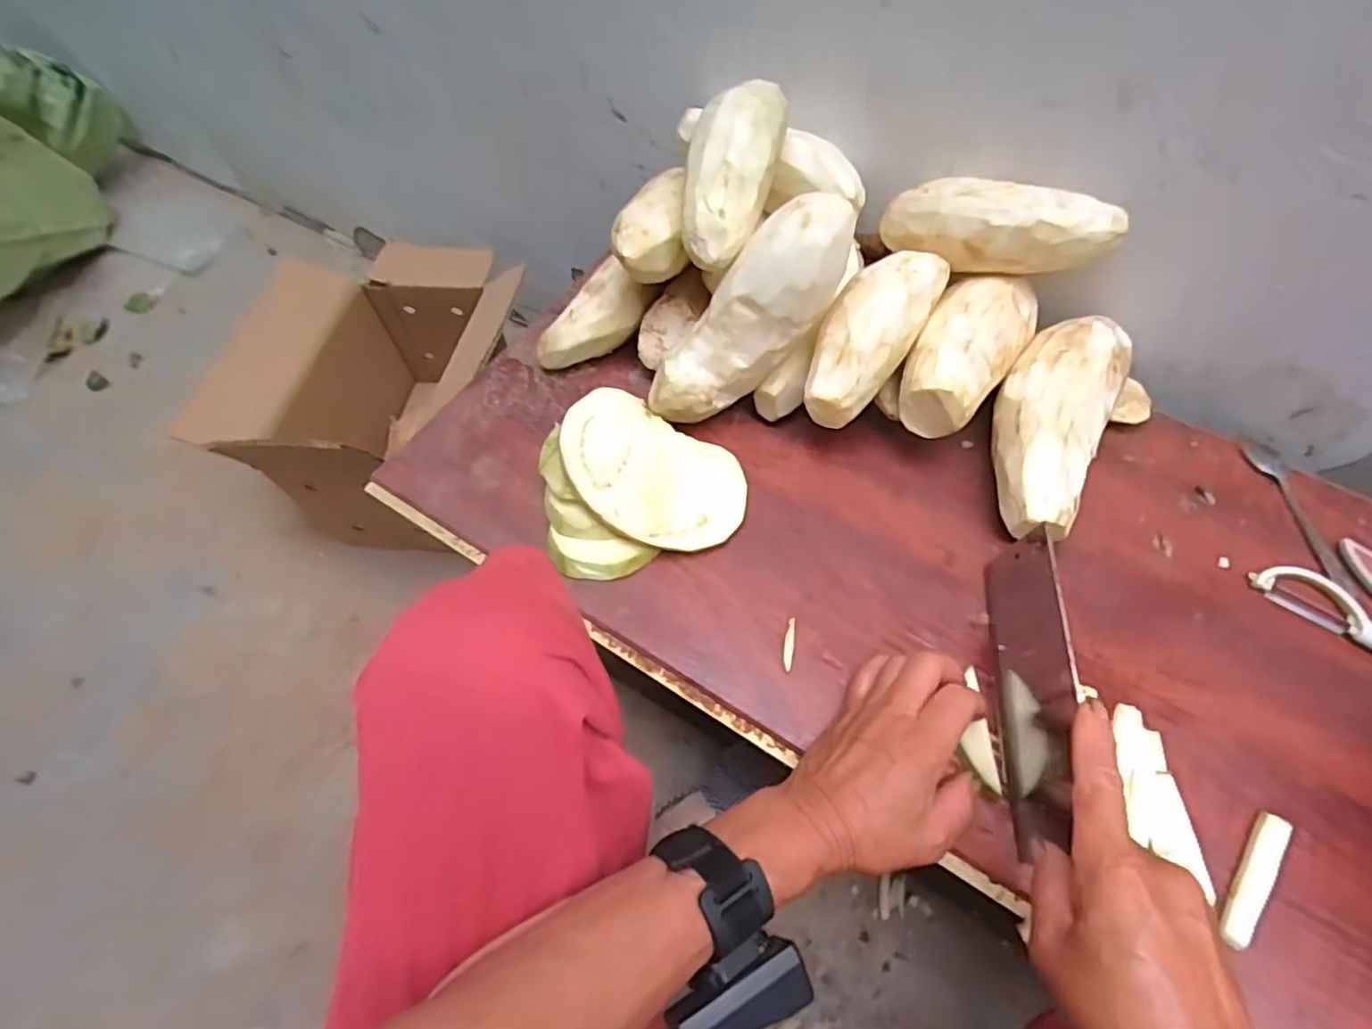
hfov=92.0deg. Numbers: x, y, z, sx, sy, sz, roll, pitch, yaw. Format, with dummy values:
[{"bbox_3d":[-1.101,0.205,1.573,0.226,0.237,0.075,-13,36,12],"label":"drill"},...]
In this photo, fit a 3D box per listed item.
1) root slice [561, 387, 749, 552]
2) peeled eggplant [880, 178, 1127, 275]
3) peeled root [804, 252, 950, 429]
[{"bbox_3d":[-0.023,-0.028,0.467,0.137,0.006,0.093,32,63,-10],"label":"root slice"},{"bbox_3d":[0.225,-0.209,0.484,0.156,0.050,0.044,18,60,13],"label":"peeled eggplant"},{"bbox_3d":[0.132,-0.132,0.474,0.059,0.046,0.147,33,88,20],"label":"peeled root"}]

